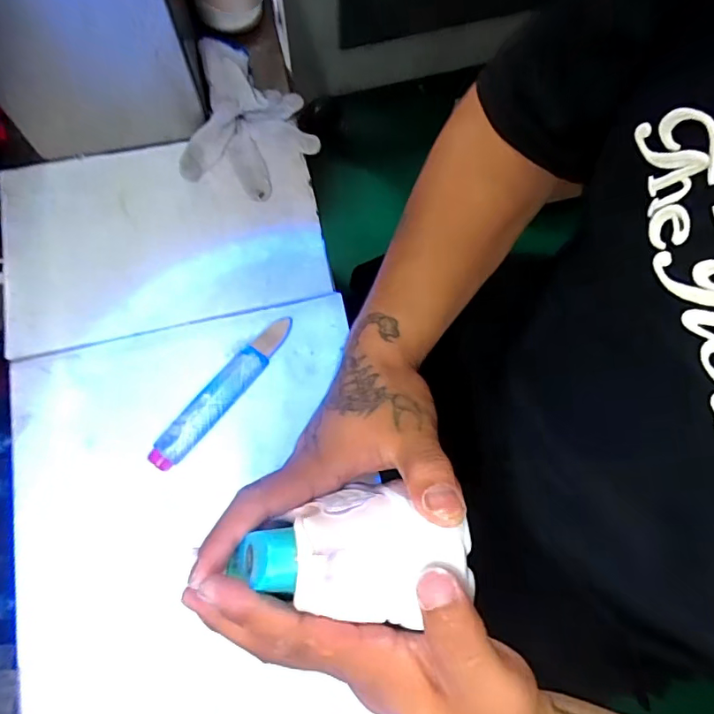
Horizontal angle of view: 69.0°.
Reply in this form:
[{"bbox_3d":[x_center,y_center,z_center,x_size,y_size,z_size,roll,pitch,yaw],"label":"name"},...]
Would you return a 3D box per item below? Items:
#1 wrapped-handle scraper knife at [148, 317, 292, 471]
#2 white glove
[{"bbox_3d":[-0.112,0.028,0.443,0.027,0.015,0.161,38,75,9],"label":"wrapped-handle scraper knife"},{"bbox_3d":[-0.101,-0.238,0.518,0.118,0.036,0.160,6,72,0],"label":"white glove"}]

